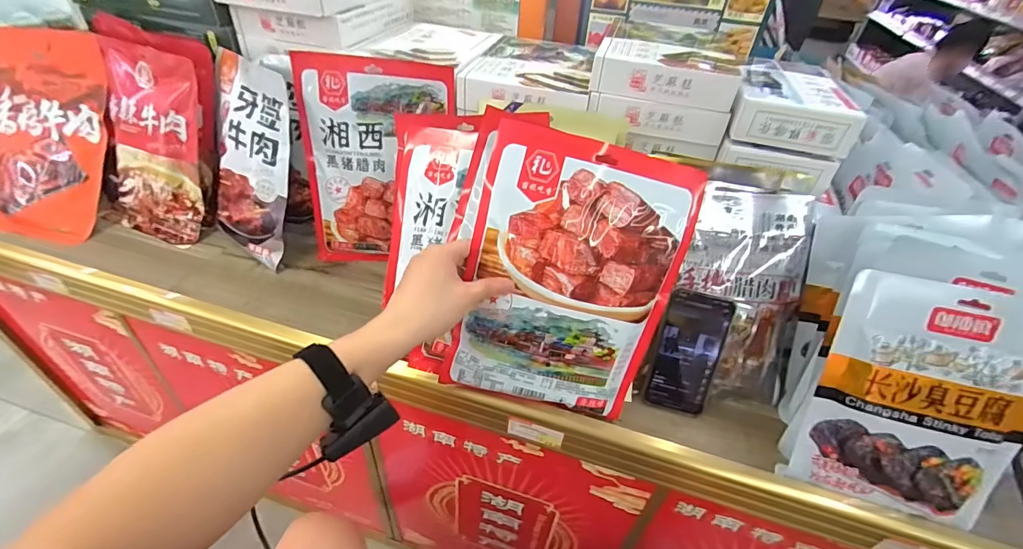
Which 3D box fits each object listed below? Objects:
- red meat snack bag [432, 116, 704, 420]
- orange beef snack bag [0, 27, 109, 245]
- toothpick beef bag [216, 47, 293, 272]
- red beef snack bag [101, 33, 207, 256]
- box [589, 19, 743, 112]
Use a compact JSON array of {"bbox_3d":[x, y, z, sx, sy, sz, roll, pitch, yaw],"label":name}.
[{"bbox_3d":[0.060,0.011,0.480,0.215,0.291,0.023,14,15,-3],"label":"red meat snack bag"},{"bbox_3d":[-0.790,-0.231,0.745,0.241,0.328,0.037,12,3,4],"label":"orange beef snack bag"},{"bbox_3d":[-0.399,-0.169,0.686,0.163,0.292,0.022,20,20,23],"label":"toothpick beef bag"},{"bbox_3d":[-0.590,-0.208,0.729,0.173,0.290,0.027,15,17,7],"label":"red beef snack bag"},{"bbox_3d":[0.214,-0.301,0.628,0.175,0.048,0.192,13,42,9],"label":"box"}]

